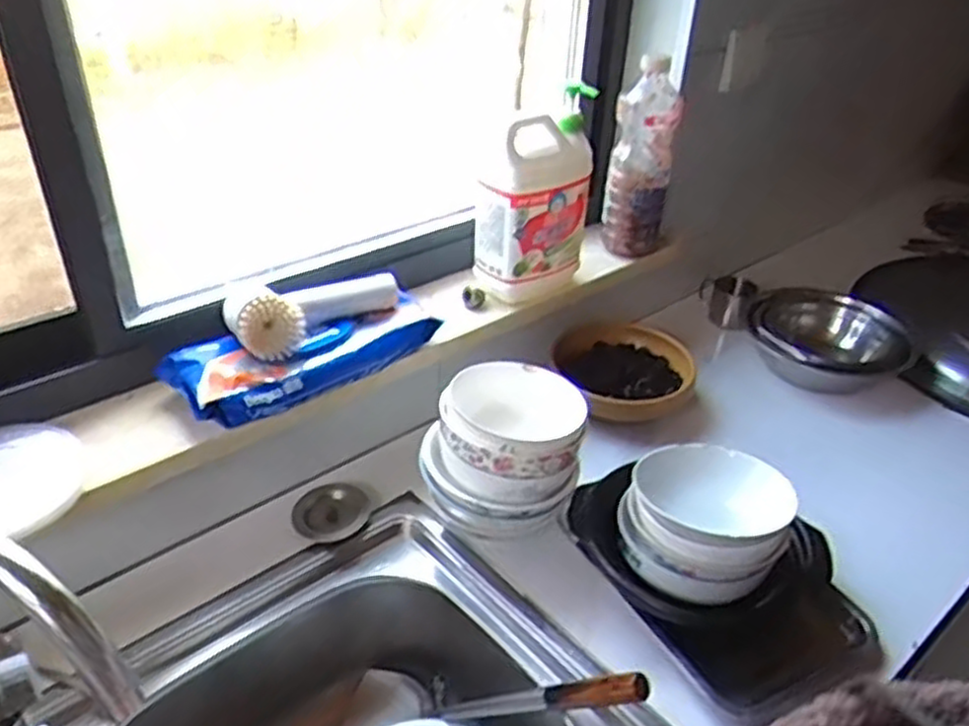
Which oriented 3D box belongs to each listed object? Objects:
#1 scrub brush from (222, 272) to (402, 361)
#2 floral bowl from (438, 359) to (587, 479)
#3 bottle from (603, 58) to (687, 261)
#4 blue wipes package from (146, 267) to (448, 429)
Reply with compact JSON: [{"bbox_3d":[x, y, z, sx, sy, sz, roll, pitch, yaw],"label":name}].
[{"bbox_3d":[-0.189,-0.061,0.880,0.199,0.062,0.113,-7,36,-14],"label":"scrub brush"},{"bbox_3d":[0.029,0.066,0.836,0.143,0.064,0.149,2,34,-1],"label":"floral bowl"},{"bbox_3d":[0.223,-0.283,1.110,0.088,0.263,0.072,7,35,7],"label":"bottle"},{"bbox_3d":[-0.203,-0.021,0.887,0.140,0.054,0.296,29,42,33],"label":"blue wipes package"}]

